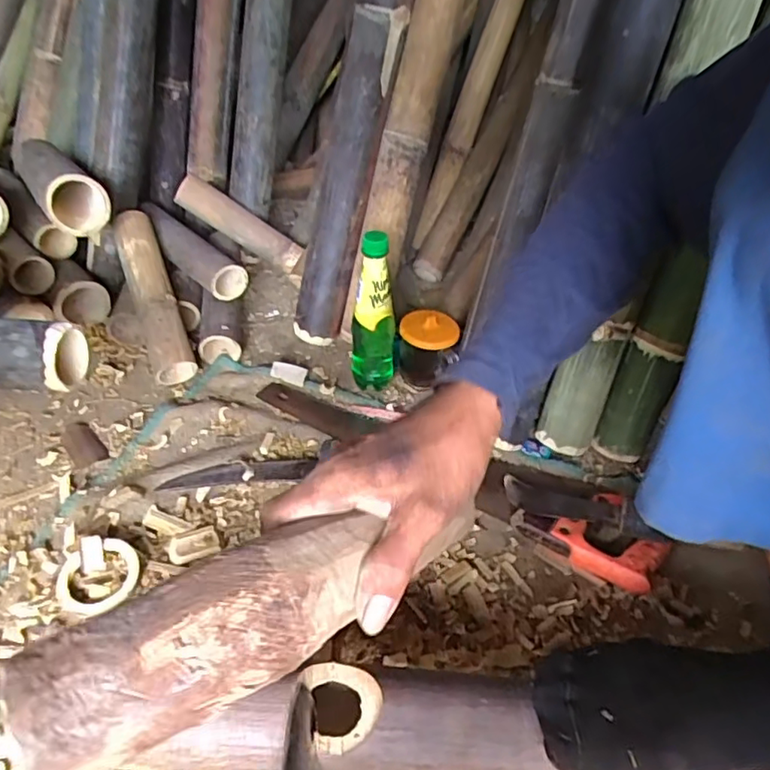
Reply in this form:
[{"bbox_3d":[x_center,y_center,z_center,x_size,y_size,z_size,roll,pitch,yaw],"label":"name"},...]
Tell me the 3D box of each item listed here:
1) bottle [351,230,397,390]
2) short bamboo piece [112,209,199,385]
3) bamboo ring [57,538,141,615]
[{"bbox_3d":[-0.010,-0.092,0.747,0.059,0.228,0.058,2,41,-3],"label":"bottle"},{"bbox_3d":[-0.325,-0.124,0.813,0.054,0.066,0.263,-16,71,-23],"label":"short bamboo piece"},{"bbox_3d":[-0.270,0.181,0.547,0.072,0.012,0.069,3,41,-3],"label":"bamboo ring"}]

